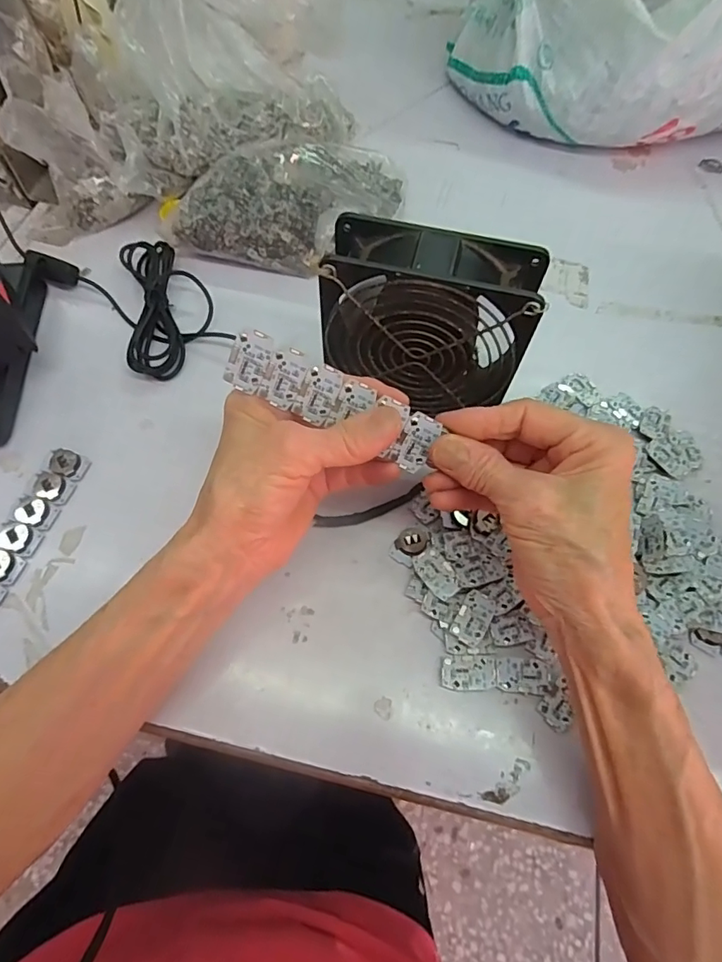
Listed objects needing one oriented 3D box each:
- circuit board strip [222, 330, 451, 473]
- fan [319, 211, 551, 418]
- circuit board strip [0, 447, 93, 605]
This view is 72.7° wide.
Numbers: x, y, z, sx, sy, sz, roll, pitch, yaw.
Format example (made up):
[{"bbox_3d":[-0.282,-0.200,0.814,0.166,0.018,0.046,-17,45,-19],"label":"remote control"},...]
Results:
[{"bbox_3d":[-0.013,-0.038,0.239,0.105,0.028,0.004,25,22,-8],"label":"circuit board strip"},{"bbox_3d":[0.039,-0.089,0.305,0.114,0.120,0.048,17,65,7],"label":"fan"},{"bbox_3d":[-0.206,0.027,0.302,0.026,0.009,0.106,16,64,7],"label":"circuit board strip"}]

